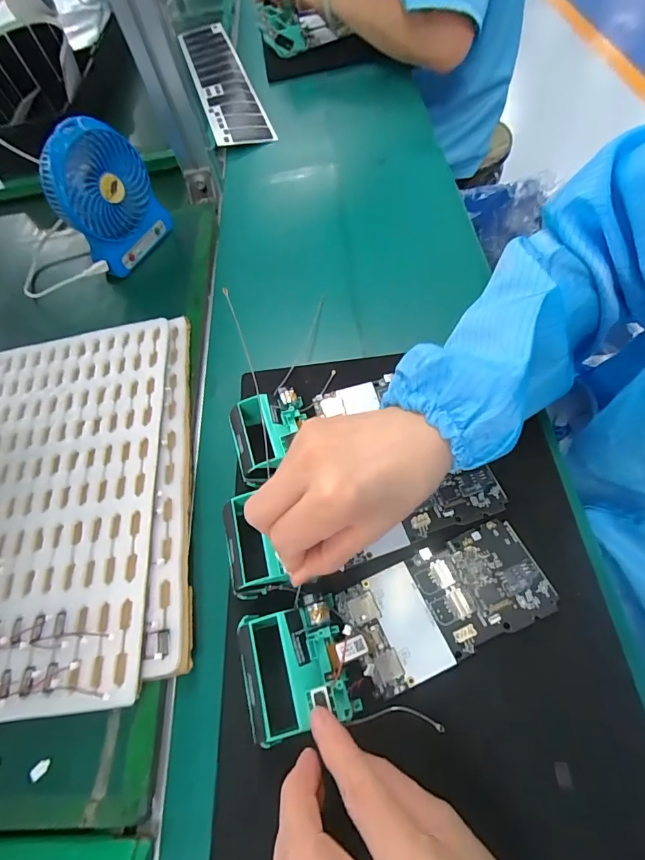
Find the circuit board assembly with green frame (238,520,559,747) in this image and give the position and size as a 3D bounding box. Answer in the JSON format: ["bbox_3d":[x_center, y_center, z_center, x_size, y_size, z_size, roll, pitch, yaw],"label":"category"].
[{"bbox_3d":[0.048,0.120,0.265,0.196,0.029,0.068,-18,59,-13],"label":"circuit board assembly with green frame"}]

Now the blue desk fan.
[{"bbox_3d":[-0.233,-0.248,0.458,0.044,0.141,0.106,22,66,19],"label":"blue desk fan"}]

